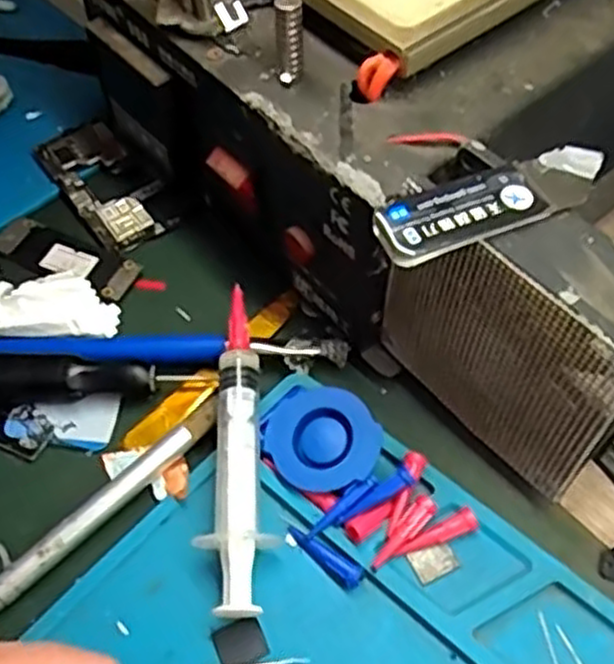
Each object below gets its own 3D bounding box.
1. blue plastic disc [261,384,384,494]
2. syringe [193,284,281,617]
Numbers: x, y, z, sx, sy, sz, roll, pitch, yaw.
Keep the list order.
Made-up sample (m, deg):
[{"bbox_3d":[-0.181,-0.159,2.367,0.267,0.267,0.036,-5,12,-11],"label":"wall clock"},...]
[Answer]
[{"bbox_3d":[0.005,0.035,0.251,0.039,0.008,0.033,29,78,28],"label":"blue plastic disc"},{"bbox_3d":[-0.022,0.036,0.249,0.020,0.022,0.107,-2,55,1],"label":"syringe"}]

